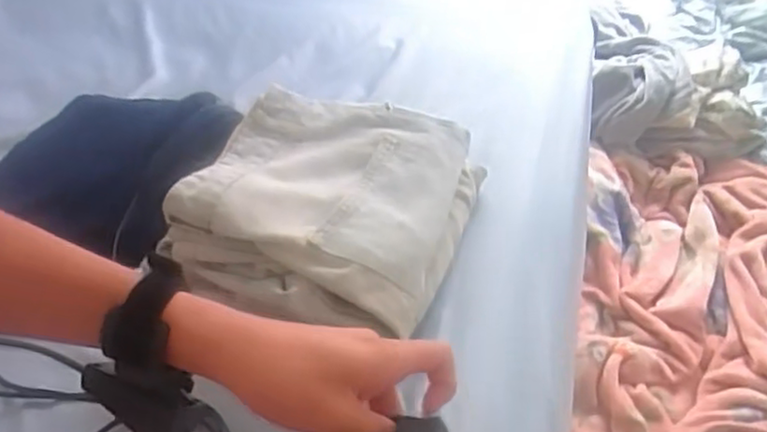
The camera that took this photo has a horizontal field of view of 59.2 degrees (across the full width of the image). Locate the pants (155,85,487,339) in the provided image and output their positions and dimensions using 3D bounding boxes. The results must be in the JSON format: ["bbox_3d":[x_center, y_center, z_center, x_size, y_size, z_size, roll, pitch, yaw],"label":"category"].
[{"bbox_3d":[-0.049,-0.018,0.611,0.233,0.066,0.255,20,51,10],"label":"pants"}]

